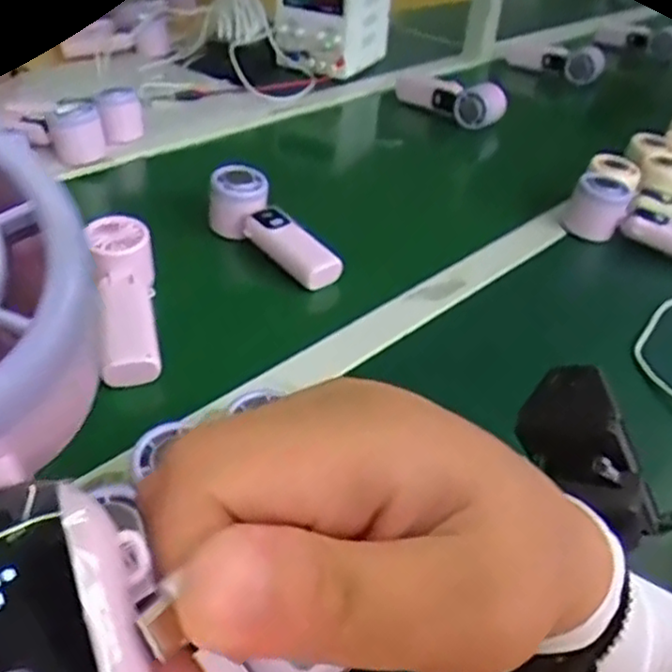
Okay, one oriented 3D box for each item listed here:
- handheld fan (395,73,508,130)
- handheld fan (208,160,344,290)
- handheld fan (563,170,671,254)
[{"bbox_3d":[0.176,-0.371,1.104,0.198,0.053,0.056,31,44,29],"label":"handheld fan"},{"bbox_3d":[-0.061,-0.108,0.685,0.053,0.056,0.162,-22,45,-32],"label":"handheld fan"},{"bbox_3d":[0.347,-0.122,0.793,0.174,0.071,0.069,27,42,25],"label":"handheld fan"}]

